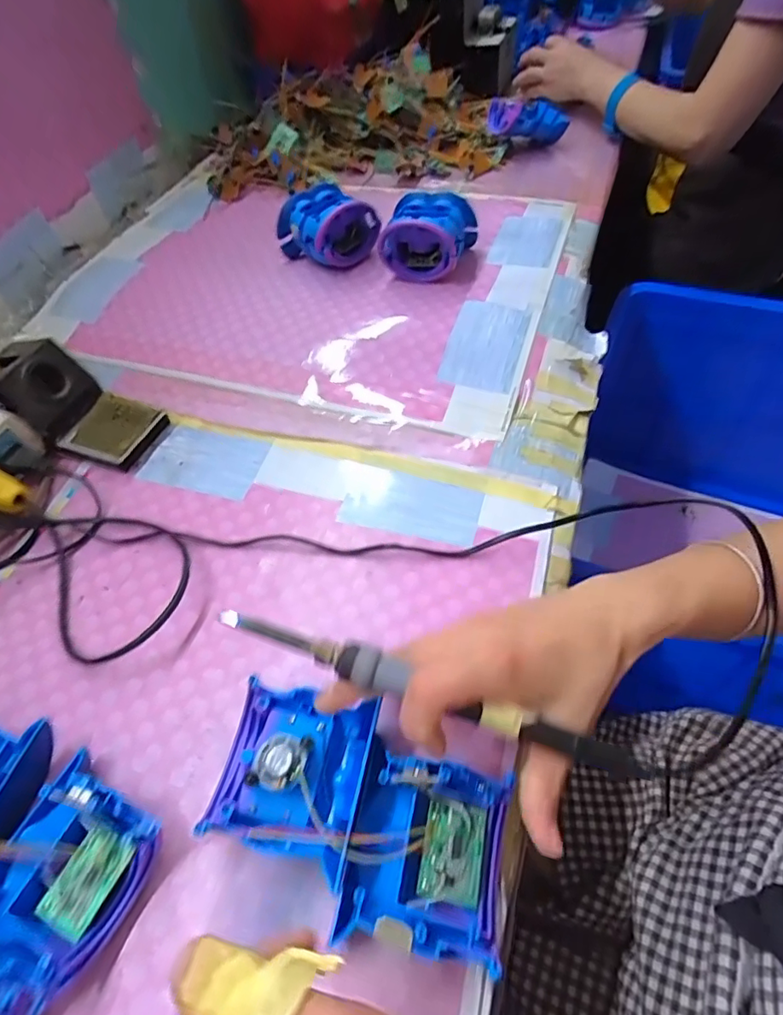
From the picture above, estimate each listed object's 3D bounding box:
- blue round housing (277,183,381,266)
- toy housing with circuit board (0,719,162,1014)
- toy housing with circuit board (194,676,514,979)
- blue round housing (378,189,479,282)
[{"bbox_3d":[-0.073,-0.315,0.606,0.081,0.064,0.097,-38,59,-20],"label":"blue round housing"},{"bbox_3d":[-0.213,0.177,0.297,0.168,0.041,0.095,21,59,20],"label":"toy housing with circuit board"},{"bbox_3d":[-0.017,0.159,0.288,0.151,0.043,0.100,8,55,11],"label":"toy housing with circuit board"},{"bbox_3d":[0.040,-0.290,0.576,0.083,0.066,0.086,14,57,15],"label":"blue round housing"}]

